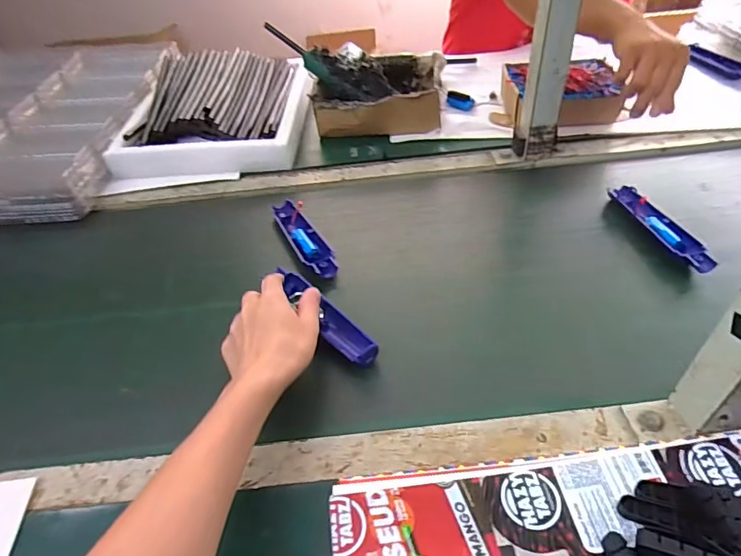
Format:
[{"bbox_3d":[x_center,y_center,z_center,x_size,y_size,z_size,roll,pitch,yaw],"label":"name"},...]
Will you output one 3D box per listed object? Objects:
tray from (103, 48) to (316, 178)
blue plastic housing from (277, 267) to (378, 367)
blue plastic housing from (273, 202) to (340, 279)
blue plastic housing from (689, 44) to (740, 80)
[{"bbox_3d":[-0.260,-0.302,0.857,0.289,0.067,0.372,-3,43,2],"label":"tray"},{"bbox_3d":[-0.049,0.038,0.512,0.032,0.025,0.153,-28,47,-23],"label":"blue plastic housing"},{"bbox_3d":[-0.084,-0.053,0.610,0.042,0.013,0.167,-21,46,-17],"label":"blue plastic housing"},{"bbox_3d":[0.652,-0.403,0.902,0.040,0.020,0.148,-16,45,-11],"label":"blue plastic housing"}]

